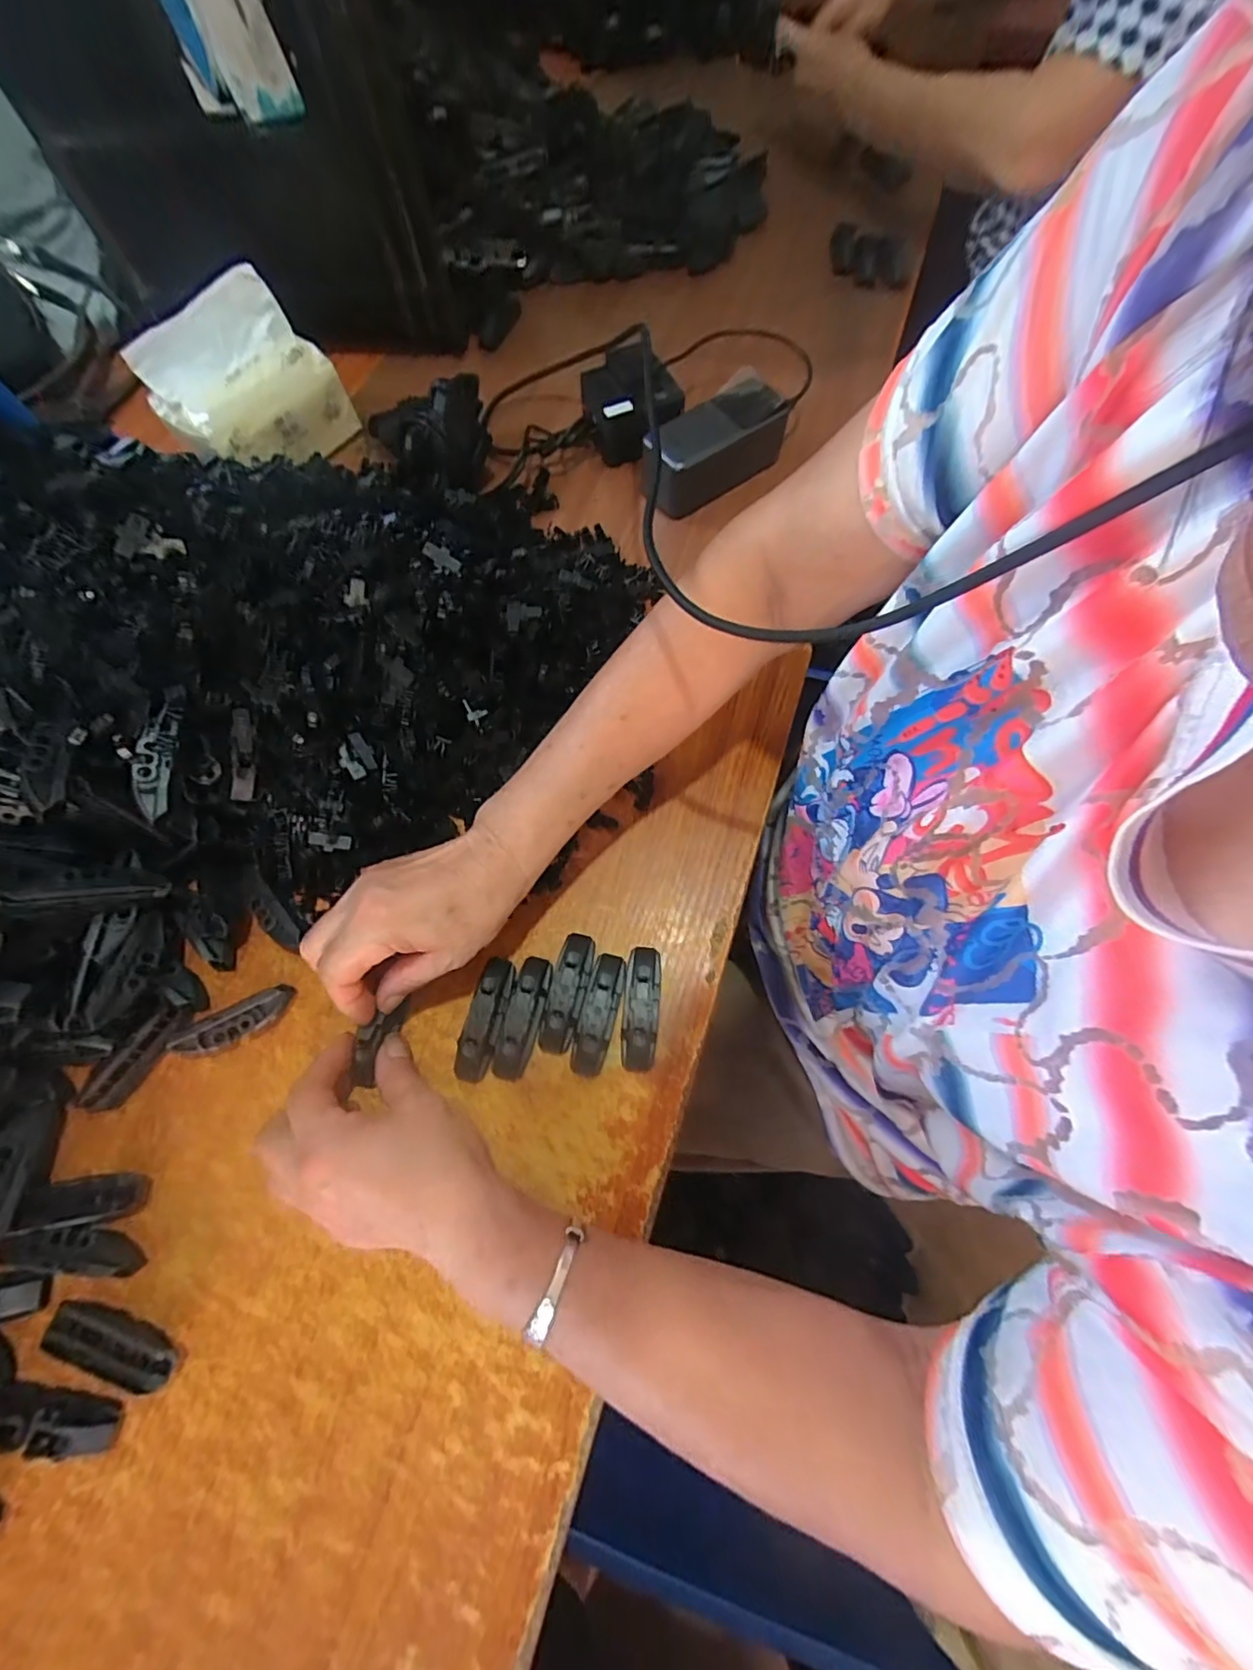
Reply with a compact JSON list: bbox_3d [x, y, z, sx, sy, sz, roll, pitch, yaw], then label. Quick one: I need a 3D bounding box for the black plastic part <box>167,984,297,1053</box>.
[{"bbox_3d":[-0.243,0.117,0.358,0.068,0.019,0.020,-31,72,-11],"label":"black plastic part"}]

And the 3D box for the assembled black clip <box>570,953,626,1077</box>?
[{"bbox_3d":[-0.017,0.112,0.361,0.021,0.021,0.074,13,70,5],"label":"assembled black clip"}]

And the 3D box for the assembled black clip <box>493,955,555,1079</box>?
[{"bbox_3d":[-0.065,0.114,0.361,0.023,0.019,0.075,12,70,5],"label":"assembled black clip"}]

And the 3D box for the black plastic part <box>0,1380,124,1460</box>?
[{"bbox_3d":[-0.294,0.299,0.292,0.066,0.015,0.020,12,70,4],"label":"black plastic part"}]

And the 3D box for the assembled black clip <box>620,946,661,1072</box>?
[{"bbox_3d":[0.009,0.108,0.363,0.022,0.020,0.074,5,69,2],"label":"assembled black clip"}]

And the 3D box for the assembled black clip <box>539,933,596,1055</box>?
[{"bbox_3d":[-0.037,0.100,0.365,0.022,0.021,0.074,13,70,5],"label":"assembled black clip"}]

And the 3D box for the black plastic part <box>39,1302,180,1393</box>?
[{"bbox_3d":[-0.268,0.266,0.300,0.068,0.015,0.020,17,70,6],"label":"black plastic part"}]

